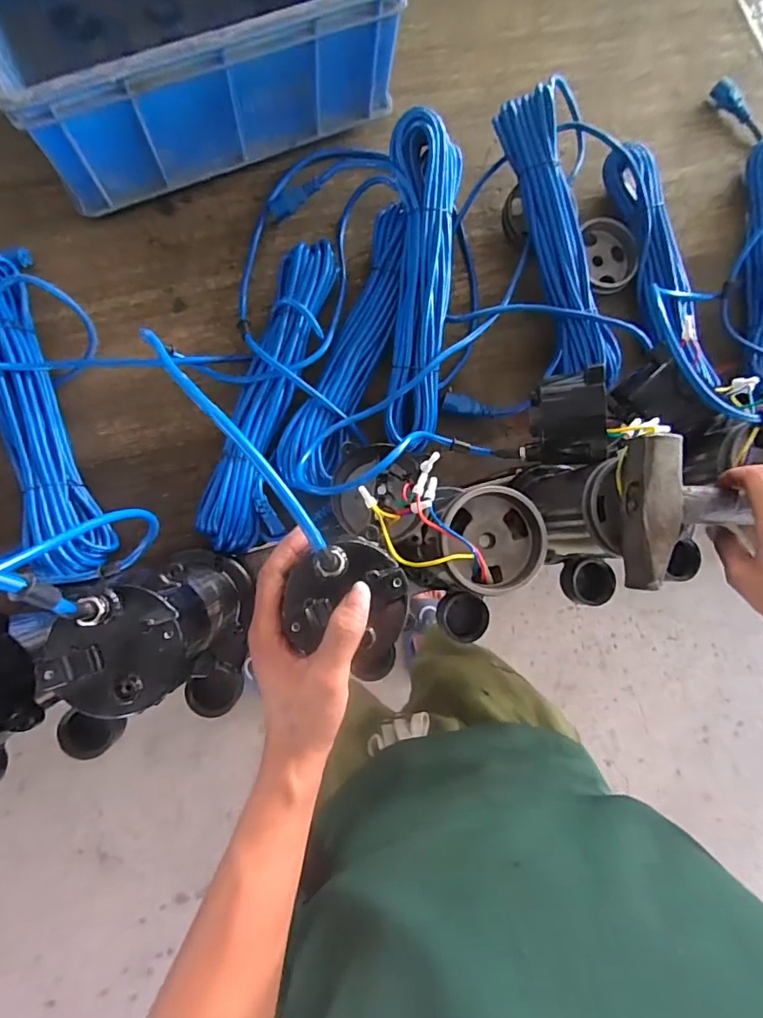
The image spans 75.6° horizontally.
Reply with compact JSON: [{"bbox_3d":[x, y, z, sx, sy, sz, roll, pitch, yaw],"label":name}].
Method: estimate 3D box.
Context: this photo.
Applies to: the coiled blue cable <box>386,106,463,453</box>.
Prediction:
[{"bbox_3d":[0.041,-0.248,0.538,0.079,0.047,0.323,2,96,-6],"label":"coiled blue cable"}]

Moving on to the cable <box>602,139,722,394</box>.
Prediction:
[{"bbox_3d":[0.339,-0.291,0.606,0.048,0.059,0.307,-16,87,-8],"label":"cable"}]

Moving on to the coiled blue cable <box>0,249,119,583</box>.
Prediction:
[{"bbox_3d":[-0.360,-0.095,0.503,0.072,0.066,0.348,-18,86,-8],"label":"coiled blue cable"}]

